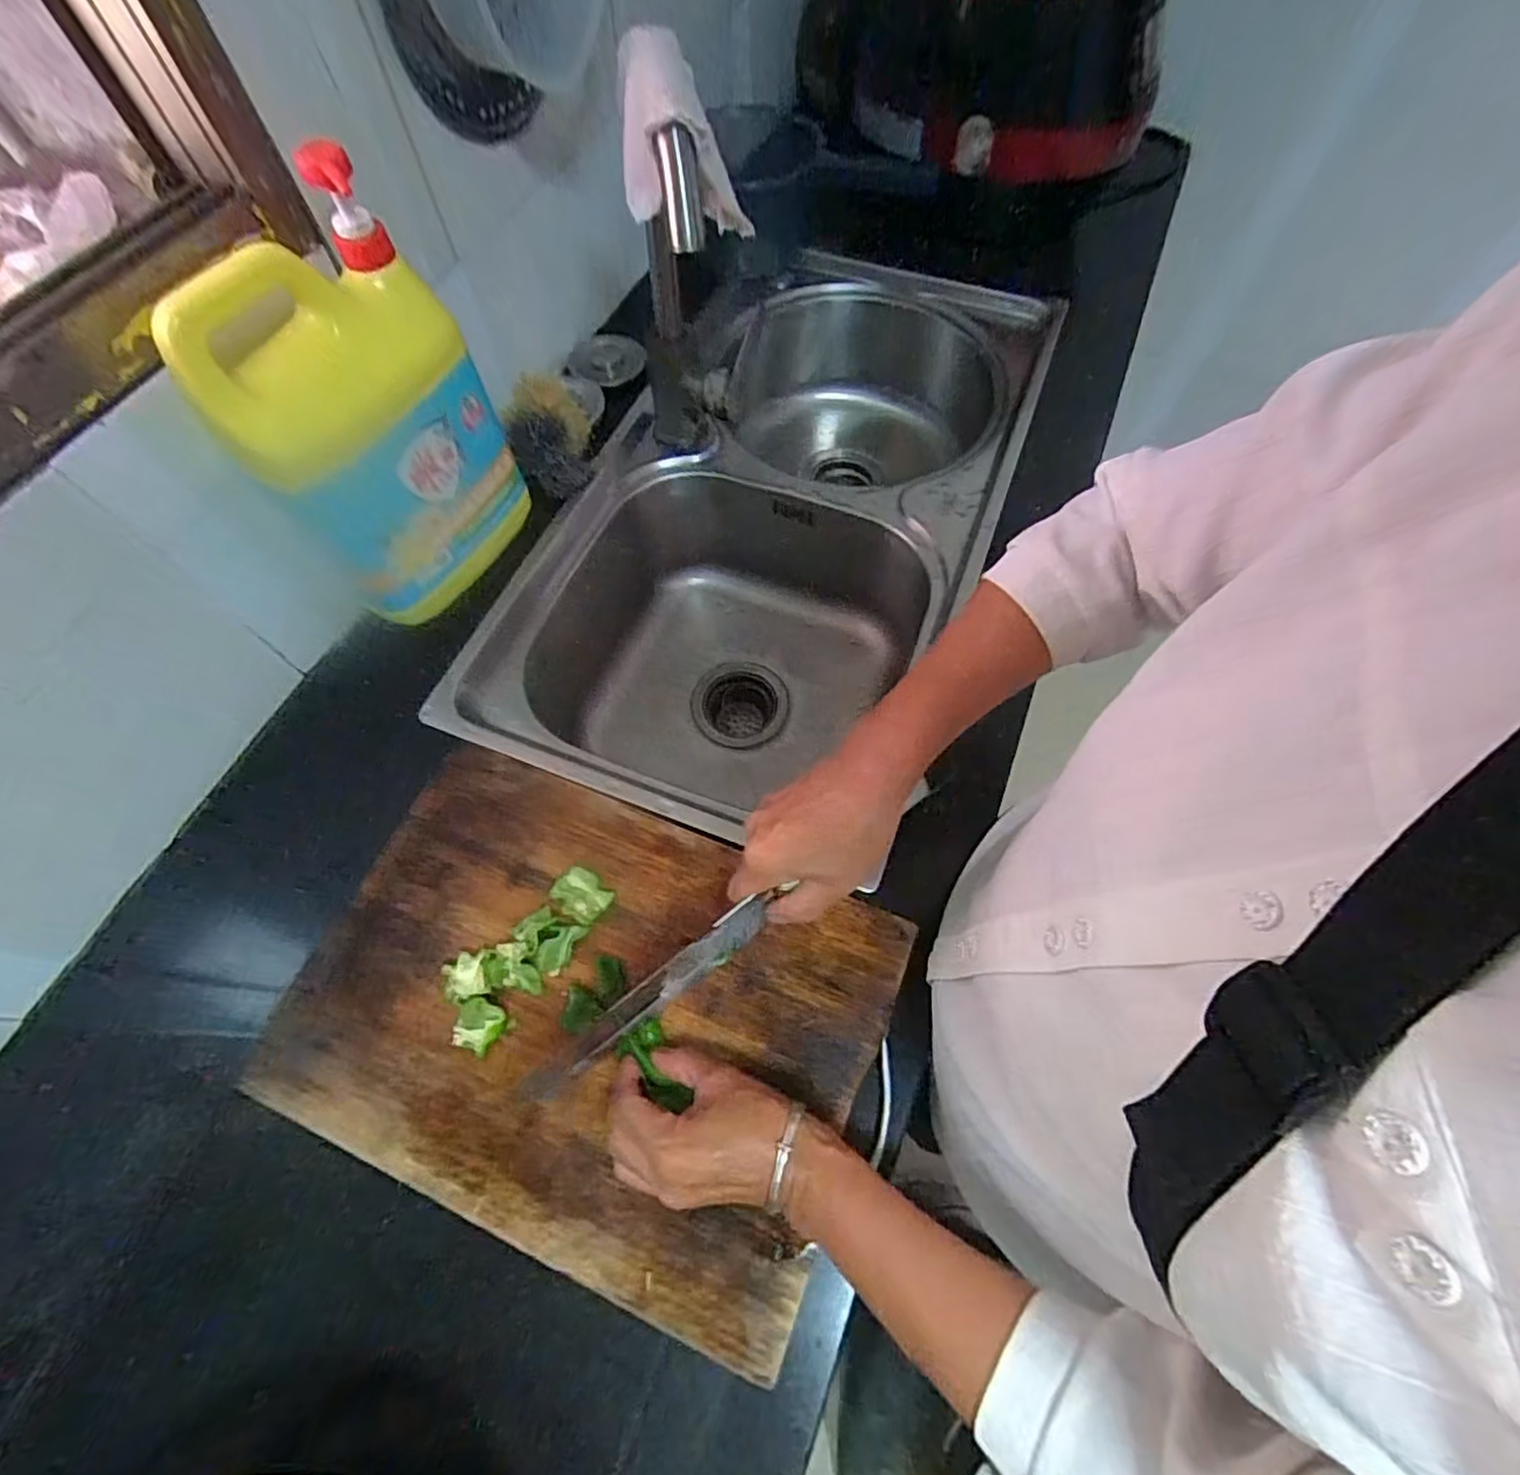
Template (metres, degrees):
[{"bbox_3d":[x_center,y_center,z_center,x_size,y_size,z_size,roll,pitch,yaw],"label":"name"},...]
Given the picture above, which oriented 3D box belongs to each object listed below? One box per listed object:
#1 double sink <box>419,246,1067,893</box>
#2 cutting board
[{"bbox_3d":[0.025,-0.213,0.754,0.419,0.203,0.721,17,65,8],"label":"double sink"},{"bbox_3d":[-0.118,0.174,0.447,0.375,0.018,0.266,21,66,10],"label":"cutting board"}]

